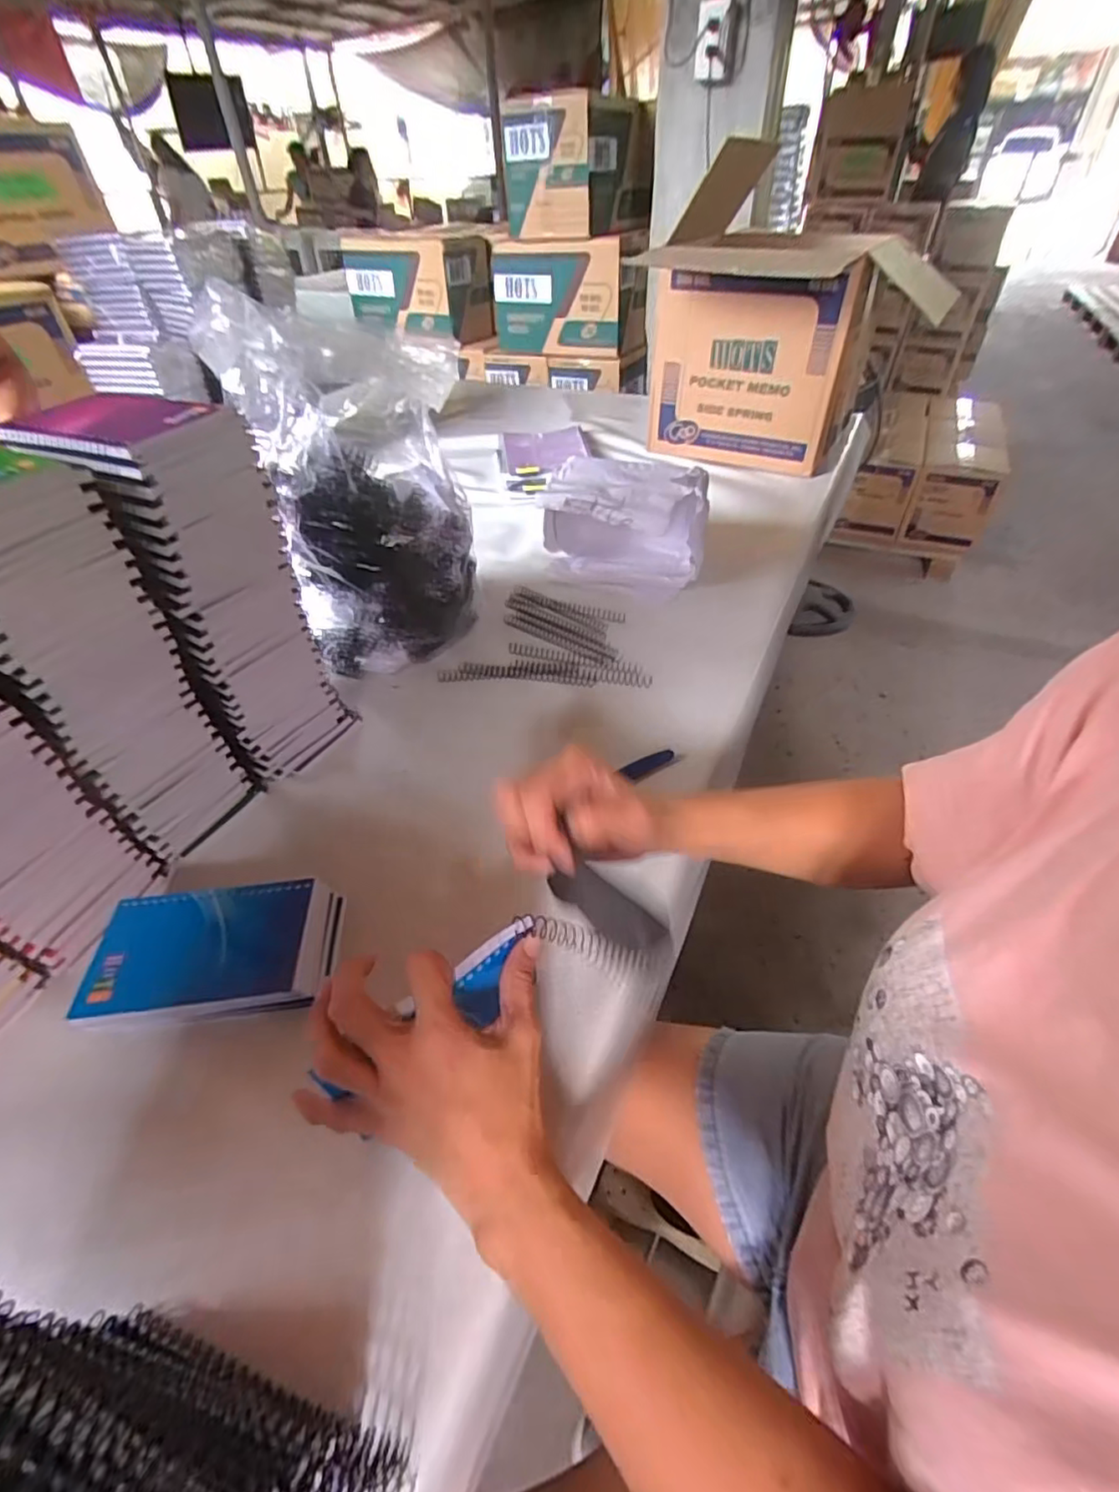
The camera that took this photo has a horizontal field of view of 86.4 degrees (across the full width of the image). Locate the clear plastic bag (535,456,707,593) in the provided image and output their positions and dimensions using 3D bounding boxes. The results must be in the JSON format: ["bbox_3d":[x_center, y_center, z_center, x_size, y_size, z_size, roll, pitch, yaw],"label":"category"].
[{"bbox_3d":[0.081,-0.284,0.767,0.199,0.127,0.133,3,44,5],"label":"clear plastic bag"}]

